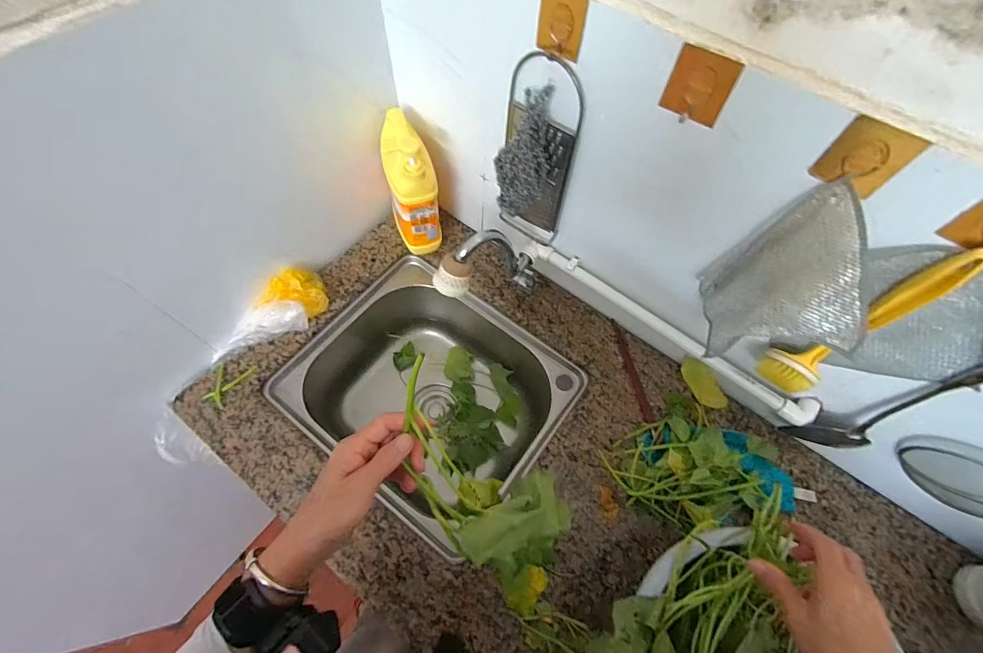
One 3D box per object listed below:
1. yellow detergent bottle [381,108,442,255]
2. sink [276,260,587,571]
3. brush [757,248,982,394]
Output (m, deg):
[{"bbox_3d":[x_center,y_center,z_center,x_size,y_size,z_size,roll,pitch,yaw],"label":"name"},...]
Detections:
[{"bbox_3d":[-0.138,-0.242,0.699,0.065,0.216,0.133,-18,65,-12],"label":"yellow detergent bottle"},{"bbox_3d":[-0.100,0.122,0.768,0.419,0.186,0.369,35,66,14],"label":"sink"},{"bbox_3d":[0.392,0.009,0.444,0.046,0.246,0.057,-18,65,-12],"label":"brush"}]

